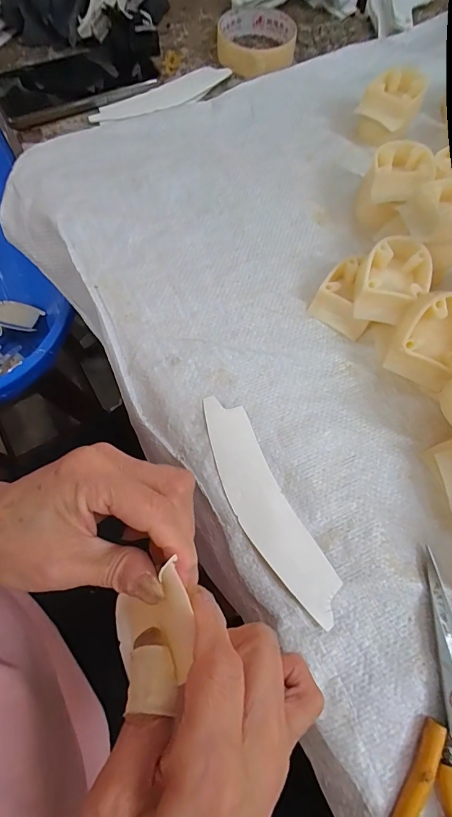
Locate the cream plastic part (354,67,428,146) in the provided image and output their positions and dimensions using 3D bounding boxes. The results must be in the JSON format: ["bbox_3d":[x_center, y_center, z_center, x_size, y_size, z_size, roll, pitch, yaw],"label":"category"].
[{"bbox_3d":[0.157,-0.290,0.363,0.055,0.041,0.069,26,70,9],"label":"cream plastic part"}]

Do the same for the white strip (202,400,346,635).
[{"bbox_3d":[0.023,0.060,0.243,0.036,0.004,0.151,-25,71,-11],"label":"white strip"}]

